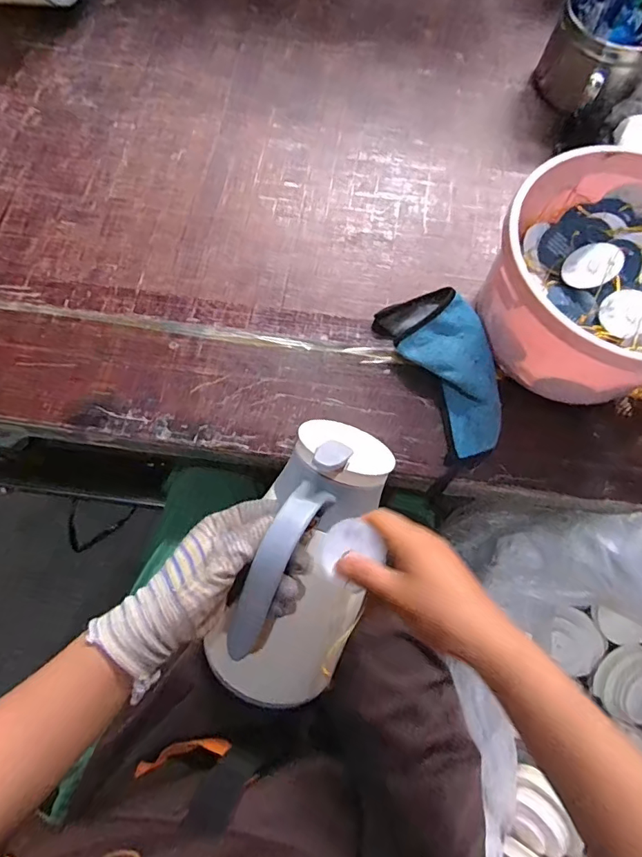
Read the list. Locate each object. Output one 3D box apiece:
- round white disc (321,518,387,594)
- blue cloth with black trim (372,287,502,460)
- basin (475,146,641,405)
[{"bbox_3d":[0.023,0.095,0.383,0.045,0.004,0.052,38,98,20],"label":"round white disc"},{"bbox_3d":[0.137,-0.066,0.514,0.084,0.039,0.179,-26,74,-11],"label":"blue cloth with black trim"},{"bbox_3d":[0.280,-0.143,0.501,0.213,0.142,0.217,1,72,-2],"label":"basin"}]

